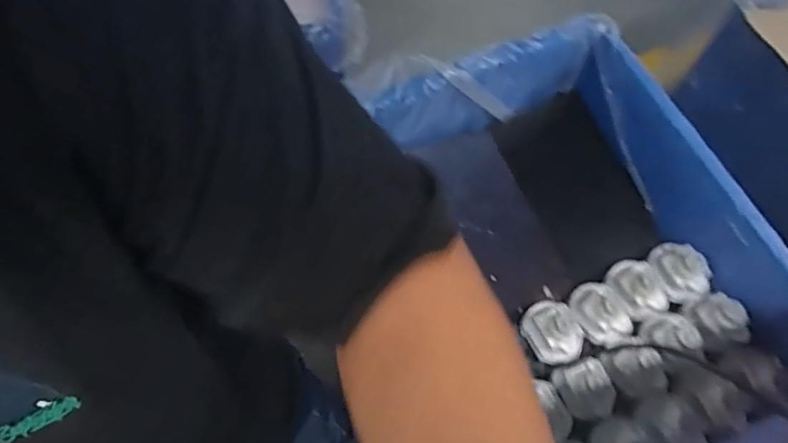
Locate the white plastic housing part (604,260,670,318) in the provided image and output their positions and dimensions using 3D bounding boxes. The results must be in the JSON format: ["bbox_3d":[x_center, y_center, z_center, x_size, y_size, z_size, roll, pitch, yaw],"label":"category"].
[{"bbox_3d":[0.304,0.077,0.674,0.059,0.040,0.072,-22,68,-12],"label":"white plastic housing part"}]

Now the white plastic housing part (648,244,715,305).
[{"bbox_3d":[0.361,0.059,0.682,0.051,0.045,0.078,-23,68,-12],"label":"white plastic housing part"}]

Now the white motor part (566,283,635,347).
[{"bbox_3d":[0.250,0.109,0.663,0.060,0.042,0.072,-24,68,-13],"label":"white motor part"}]

